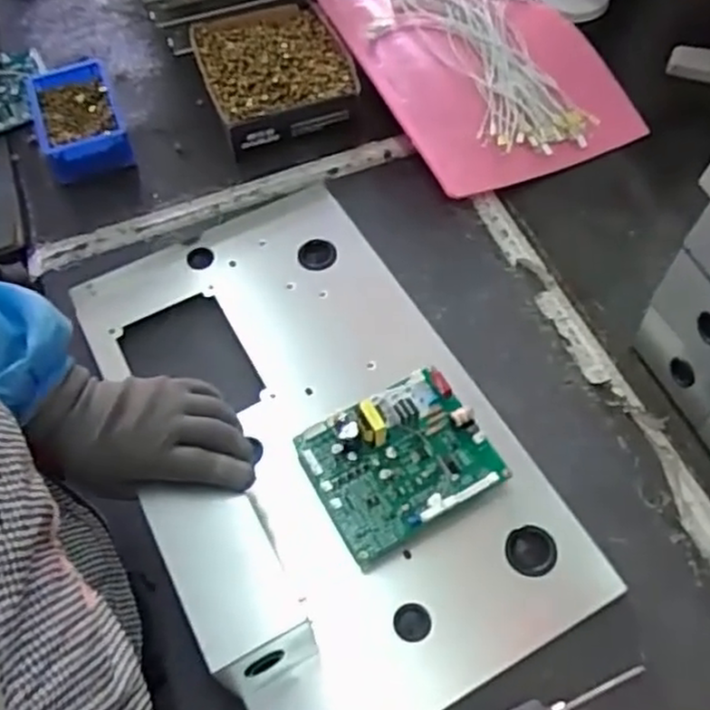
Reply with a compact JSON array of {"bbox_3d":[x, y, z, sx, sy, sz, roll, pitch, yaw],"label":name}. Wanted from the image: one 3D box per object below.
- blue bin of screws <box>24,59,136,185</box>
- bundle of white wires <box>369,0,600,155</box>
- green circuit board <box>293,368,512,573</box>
[{"bbox_3d":[-0.356,-0.302,0.922,0.105,0.050,0.168,-22,59,-9],"label":"blue bin of screws"},{"bbox_3d":[0.146,-0.372,0.879,0.241,0.044,0.319,-2,55,-4],"label":"bundle of white wires"},{"bbox_3d":[0.037,0.083,0.610,0.145,0.033,0.122,-28,60,-13],"label":"green circuit board"}]

